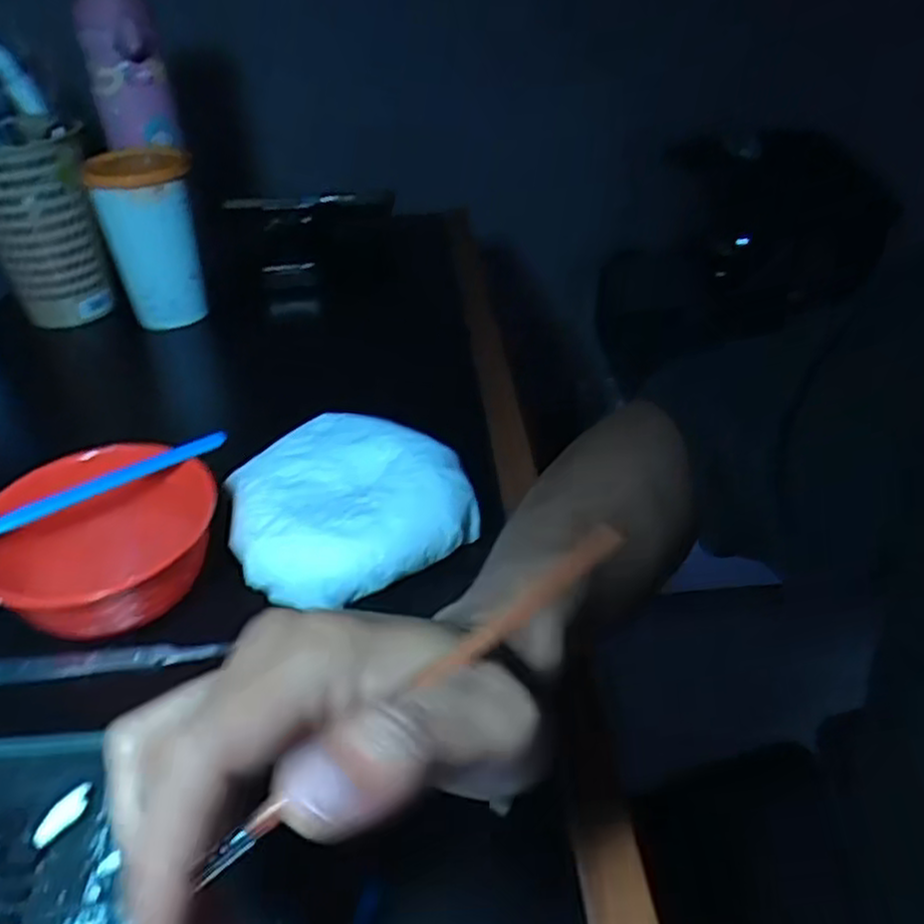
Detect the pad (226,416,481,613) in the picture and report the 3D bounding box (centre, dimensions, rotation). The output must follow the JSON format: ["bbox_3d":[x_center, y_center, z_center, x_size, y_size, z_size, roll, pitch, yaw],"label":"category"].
[{"bbox_3d":[-0.064,0.020,0.412,0.119,0.040,0.110,-22,42,-26],"label":"pad"}]

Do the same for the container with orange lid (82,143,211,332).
[{"bbox_3d":[-0.247,-0.178,0.615,0.070,0.124,0.070,-9,38,-12],"label":"container with orange lid"}]

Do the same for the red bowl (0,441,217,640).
[{"bbox_3d":[-0.176,0.046,0.382,0.099,0.057,0.109,14,40,19],"label":"red bowl"}]

